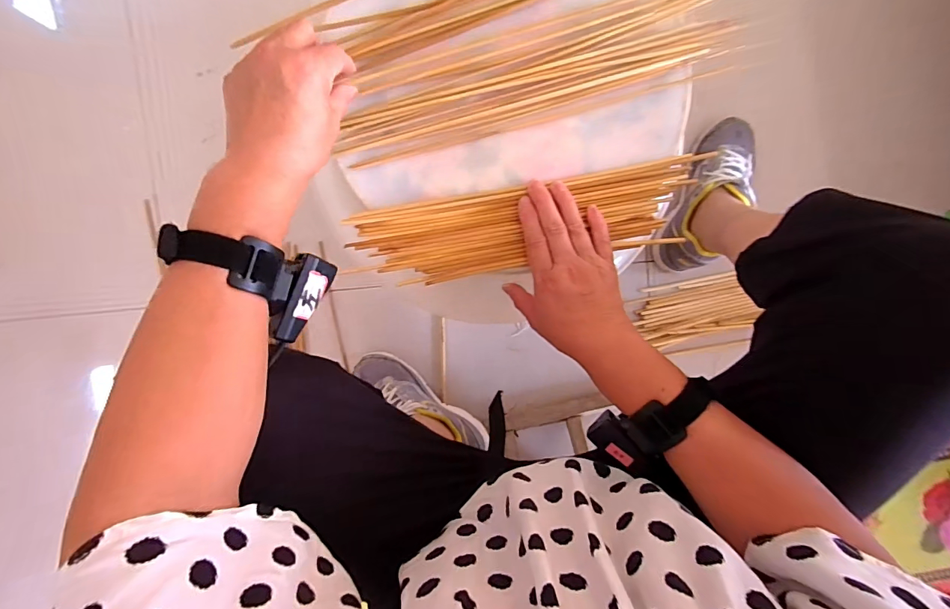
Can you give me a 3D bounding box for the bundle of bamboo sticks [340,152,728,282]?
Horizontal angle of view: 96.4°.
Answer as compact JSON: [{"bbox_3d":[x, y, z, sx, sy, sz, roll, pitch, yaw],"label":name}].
[{"bbox_3d":[0.050,-0.072,0.391,0.313,0.013,0.072,-10,95,-1],"label":"bundle of bamboo sticks"}]

